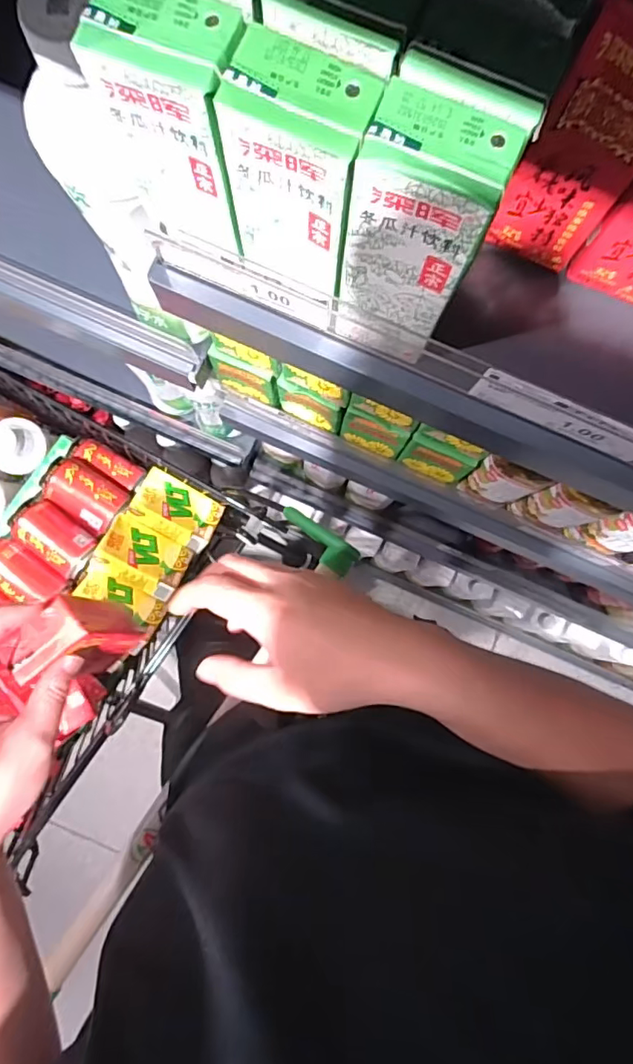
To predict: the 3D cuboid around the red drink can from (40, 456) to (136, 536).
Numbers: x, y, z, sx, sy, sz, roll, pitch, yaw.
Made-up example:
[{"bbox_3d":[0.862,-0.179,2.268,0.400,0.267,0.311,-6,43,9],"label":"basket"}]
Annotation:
[{"bbox_3d":[-0.318,-0.048,0.754,0.102,0.068,0.072,37,84,-3],"label":"red drink can"}]

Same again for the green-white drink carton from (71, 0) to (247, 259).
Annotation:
[{"bbox_3d":[-0.060,-0.181,0.243,0.061,0.093,0.041,20,85,-4],"label":"green-white drink carton"}]

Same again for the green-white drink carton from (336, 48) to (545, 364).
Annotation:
[{"bbox_3d":[0.045,-0.140,0.254,0.059,0.124,0.053,23,85,-4],"label":"green-white drink carton"}]

